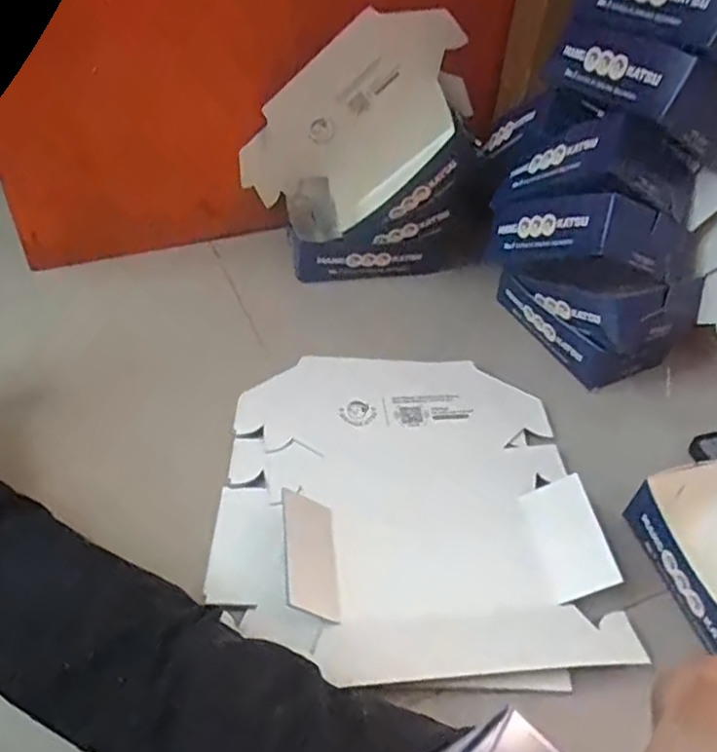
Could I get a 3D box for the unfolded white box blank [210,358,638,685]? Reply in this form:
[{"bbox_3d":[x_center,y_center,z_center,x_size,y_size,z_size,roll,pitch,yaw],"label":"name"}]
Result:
[{"bbox_3d":[0.043,0.103,0.639,0.322,0.034,0.344,2,45,-2],"label":"unfolded white box blank"}]

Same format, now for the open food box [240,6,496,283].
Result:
[{"bbox_3d":[0.009,-0.274,0.854,0.276,0.259,0.170,-3,45,-7],"label":"open food box"}]

